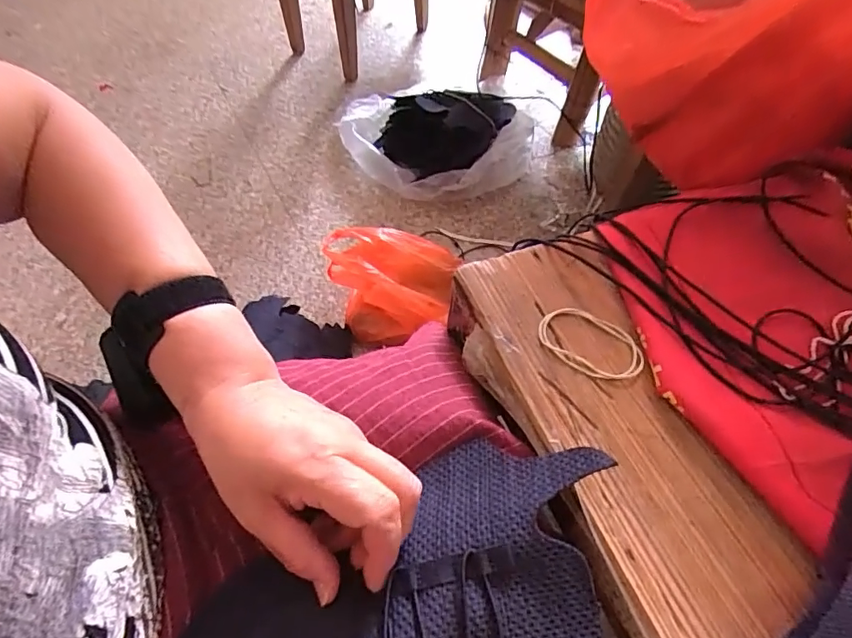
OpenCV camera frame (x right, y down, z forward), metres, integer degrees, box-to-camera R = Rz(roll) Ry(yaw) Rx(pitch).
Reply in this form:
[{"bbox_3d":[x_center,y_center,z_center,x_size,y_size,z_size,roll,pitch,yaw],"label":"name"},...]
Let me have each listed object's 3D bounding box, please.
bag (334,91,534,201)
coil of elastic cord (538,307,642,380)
[{"bbox_3d":[0.027,-0.378,1.048,0.410,0.113,0.279,-5,59,-2],"label":"bag"},{"bbox_3d":[0.114,0.017,0.350,0.072,0.008,0.047,20,61,13],"label":"coil of elastic cord"}]

